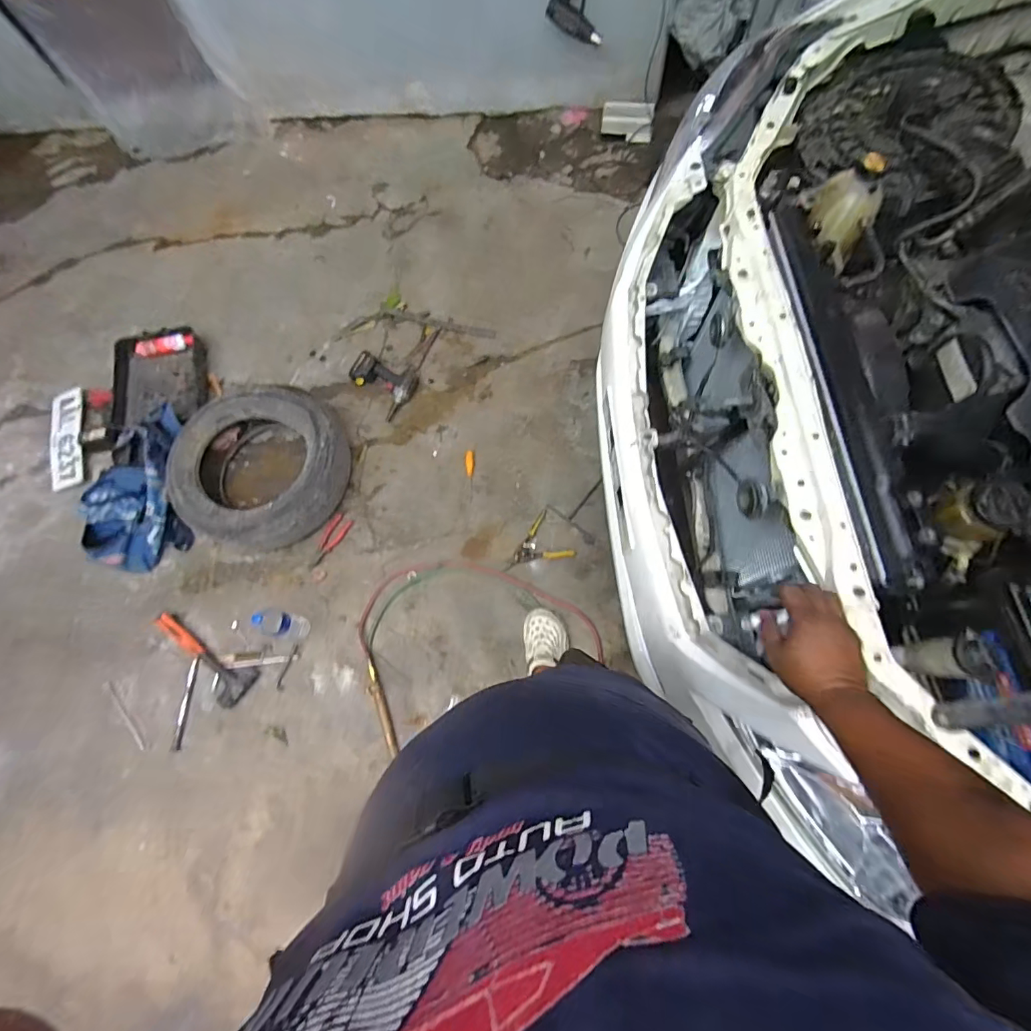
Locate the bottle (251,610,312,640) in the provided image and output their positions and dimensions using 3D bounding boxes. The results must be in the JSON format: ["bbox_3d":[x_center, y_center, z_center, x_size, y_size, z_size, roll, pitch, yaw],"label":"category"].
[{"bbox_3d":[-0.671,0.311,1.352,0.083,0.201,0.079,6,73,3],"label":"bottle"}]

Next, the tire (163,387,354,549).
[{"bbox_3d":[-0.804,-0.179,1.533,0.492,0.192,0.565,8,76,8],"label":"tire"}]

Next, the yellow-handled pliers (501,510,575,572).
[{"bbox_3d":[0.062,0.073,1.483,0.224,0.016,0.161,-11,72,-2],"label":"yellow-handled pliers"}]

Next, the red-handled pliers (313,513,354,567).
[{"bbox_3d":[-0.596,0.080,1.532,0.062,0.012,0.177,26,75,10],"label":"red-handled pliers"}]

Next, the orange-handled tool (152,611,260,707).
[{"bbox_3d":[-0.942,0.430,1.411,0.347,0.030,0.121,28,76,10],"label":"orange-handled tool"}]

